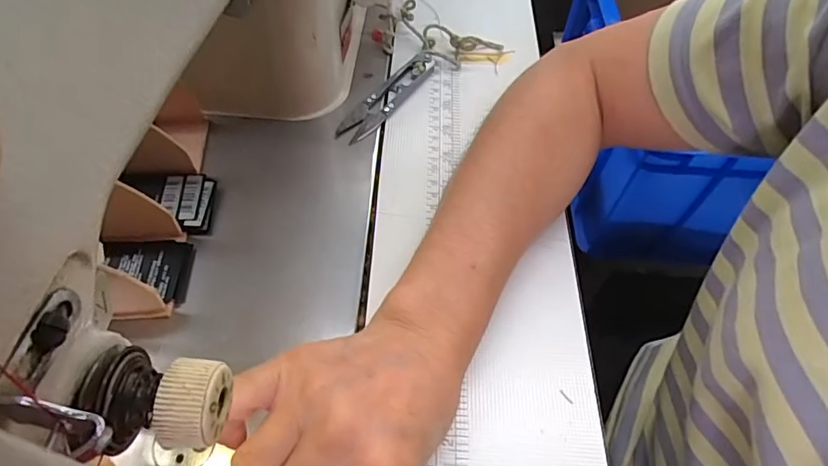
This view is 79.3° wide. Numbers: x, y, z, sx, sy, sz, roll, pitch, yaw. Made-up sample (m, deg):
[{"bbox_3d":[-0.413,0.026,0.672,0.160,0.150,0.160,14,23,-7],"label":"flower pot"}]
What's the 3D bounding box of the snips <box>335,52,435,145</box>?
[{"bbox_3d":[-0.017,-0.100,0.361,0.024,0.008,0.105,33,59,17],"label":"snips"}]

